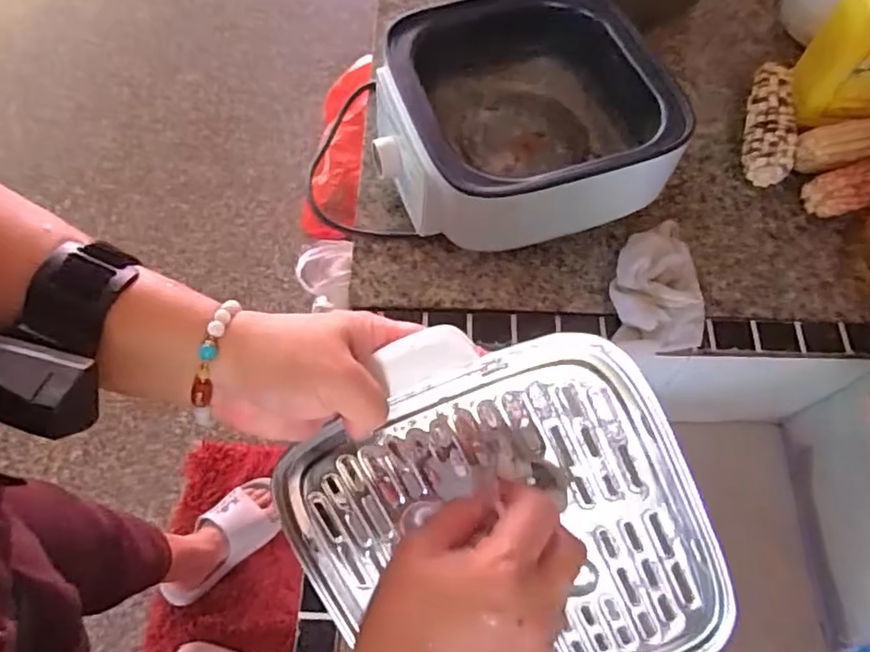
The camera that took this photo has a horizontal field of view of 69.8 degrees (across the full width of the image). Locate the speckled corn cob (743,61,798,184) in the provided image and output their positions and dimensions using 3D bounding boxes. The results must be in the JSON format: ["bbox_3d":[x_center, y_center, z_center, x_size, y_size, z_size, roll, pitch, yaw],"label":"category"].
[{"bbox_3d":[0.342,-0.208,0.641,0.044,0.040,0.141,14,66,6],"label":"speckled corn cob"}]

